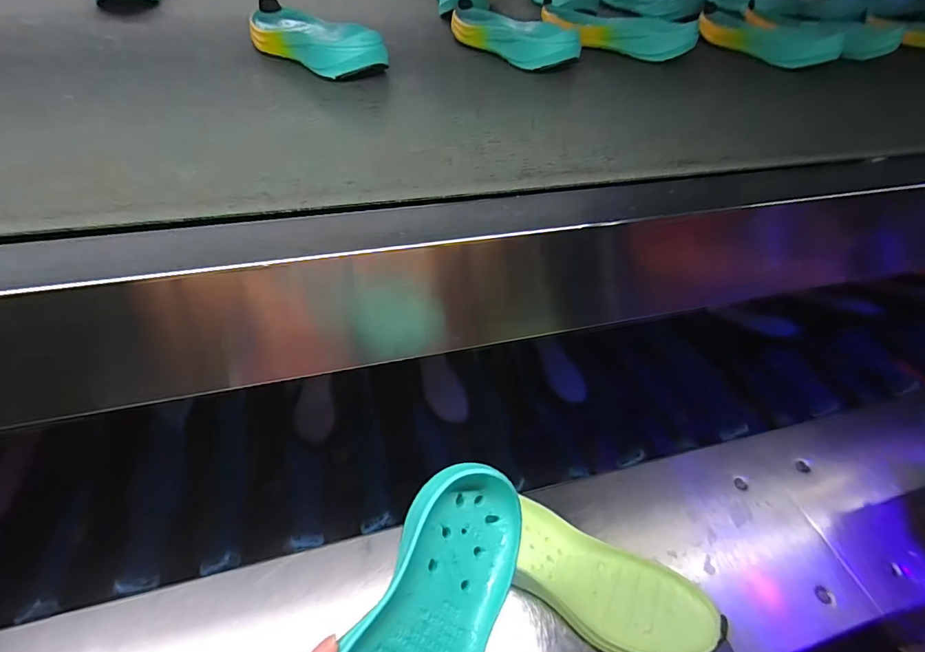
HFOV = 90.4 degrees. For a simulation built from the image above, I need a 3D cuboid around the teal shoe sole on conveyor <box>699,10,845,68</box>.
[{"bbox_3d":[0.394,-0.390,0.620,0.073,0.040,0.222,-16,49,-19],"label":"teal shoe sole on conveyor"}]

